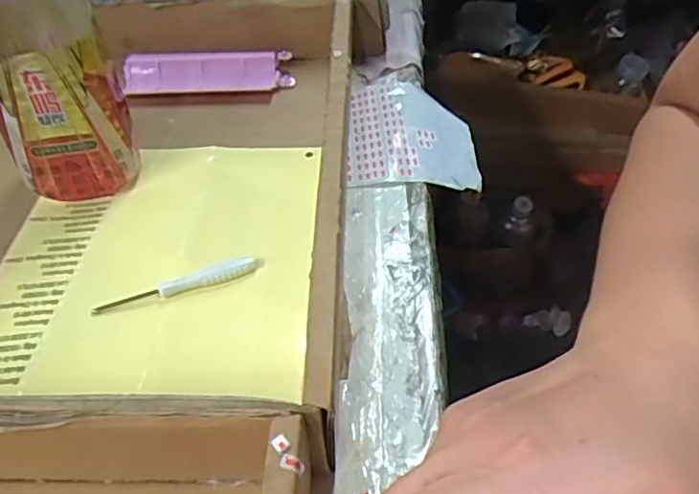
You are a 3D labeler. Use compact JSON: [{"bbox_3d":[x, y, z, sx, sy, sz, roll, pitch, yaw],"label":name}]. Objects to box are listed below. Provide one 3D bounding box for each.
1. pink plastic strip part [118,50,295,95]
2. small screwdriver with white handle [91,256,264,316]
[{"bbox_3d":[-0.108,-0.131,0.470,0.126,0.009,0.039,-2,64,1],"label":"pink plastic strip part"},{"bbox_3d":[-0.088,0.019,0.327,0.088,0.006,0.009,-19,49,-17],"label":"small screwdriver with white handle"}]

